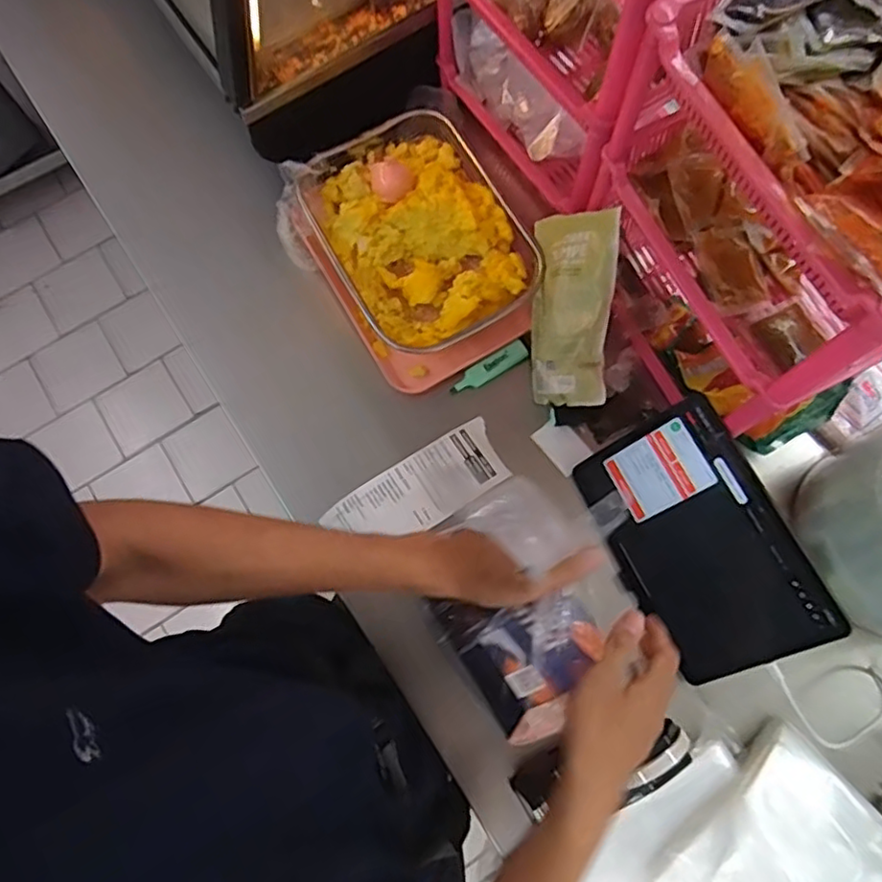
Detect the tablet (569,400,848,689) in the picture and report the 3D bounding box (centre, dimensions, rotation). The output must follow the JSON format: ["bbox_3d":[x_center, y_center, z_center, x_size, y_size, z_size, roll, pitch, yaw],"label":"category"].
[{"bbox_3d":[0.253,0.103,0.633,0.167,0.010,0.251,-38,70,34],"label":"tablet"}]

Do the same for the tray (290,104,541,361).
[{"bbox_3d":[-0.028,-0.253,0.761,0.222,0.058,0.301,-26,76,-6],"label":"tray"}]

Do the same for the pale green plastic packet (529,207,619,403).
[{"bbox_3d":[0.142,-0.144,0.695,0.040,0.124,0.204,3,99,-33],"label":"pale green plastic packet"}]

